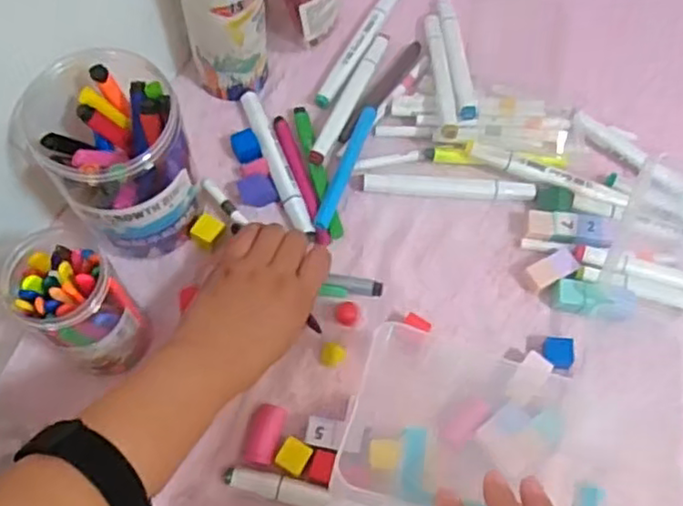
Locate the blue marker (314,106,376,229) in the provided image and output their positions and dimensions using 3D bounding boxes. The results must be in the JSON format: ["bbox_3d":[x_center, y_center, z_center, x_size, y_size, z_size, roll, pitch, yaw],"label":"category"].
[{"bbox_3d":[0.004,-0.074,0.562,0.016,0.013,0.123,19,68,5],"label":"blue marker"}]

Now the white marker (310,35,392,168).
[{"bbox_3d":[0.010,-0.139,0.584,0.016,0.016,0.155,24,68,7],"label":"white marker"}]

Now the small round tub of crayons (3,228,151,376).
[{"bbox_3d":[-0.174,0.040,0.452,0.064,0.115,0.073,-41,75,-17],"label":"small round tub of crayons"}]

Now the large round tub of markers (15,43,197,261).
[{"bbox_3d":[-0.167,-0.068,0.495,0.102,0.118,0.123,-40,74,-17],"label":"large round tub of markers"}]

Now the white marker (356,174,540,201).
[{"bbox_3d":[0.087,-0.057,0.556,0.146,0.014,0.020,3,67,-1],"label":"white marker"}]

